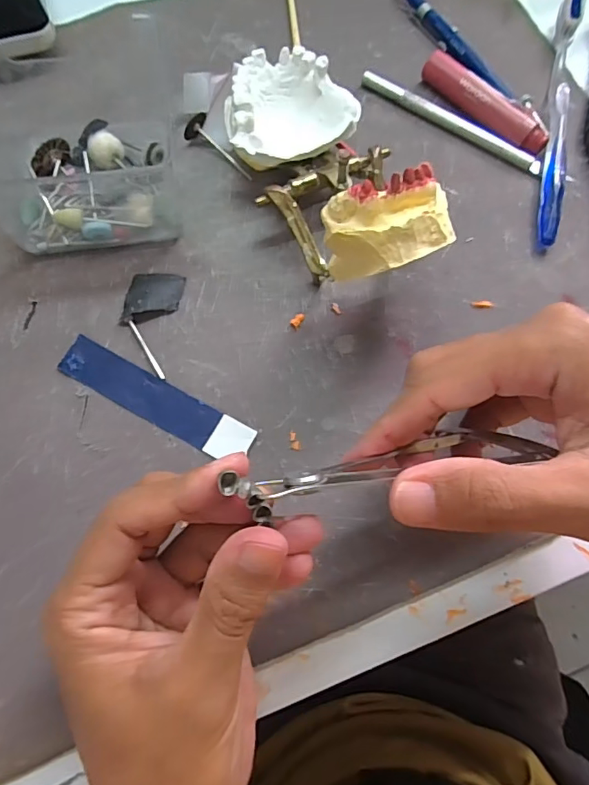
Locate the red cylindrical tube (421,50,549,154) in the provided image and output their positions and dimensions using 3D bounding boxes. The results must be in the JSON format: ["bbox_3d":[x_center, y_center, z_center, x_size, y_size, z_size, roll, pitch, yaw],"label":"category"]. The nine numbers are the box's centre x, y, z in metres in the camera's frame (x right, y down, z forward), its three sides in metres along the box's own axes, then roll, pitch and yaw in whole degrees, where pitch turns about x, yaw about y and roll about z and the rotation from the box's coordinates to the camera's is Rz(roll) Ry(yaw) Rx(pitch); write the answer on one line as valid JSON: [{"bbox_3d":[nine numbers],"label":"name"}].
[{"bbox_3d":[0.113,-0.172,0.305,0.088,0.019,0.016,42,76,10],"label":"red cylindrical tube"}]

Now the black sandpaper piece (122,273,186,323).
[{"bbox_3d":[-0.074,-0.050,0.264,0.027,0.008,0.030,8,73,0],"label":"black sandpaper piece"}]

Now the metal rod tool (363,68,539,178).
[{"bbox_3d":[0.094,-0.163,0.306,0.119,0.011,0.007,32,75,7],"label":"metal rod tool"}]

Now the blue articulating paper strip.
[{"bbox_3d":[-0.068,0.004,0.249,0.101,0.004,0.021,28,74,6],"label":"blue articulating paper strip"}]

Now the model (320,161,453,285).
[{"bbox_3d":[0.039,-0.068,0.209,0.048,0.027,0.033,-12,74,-6],"label":"model"}]

